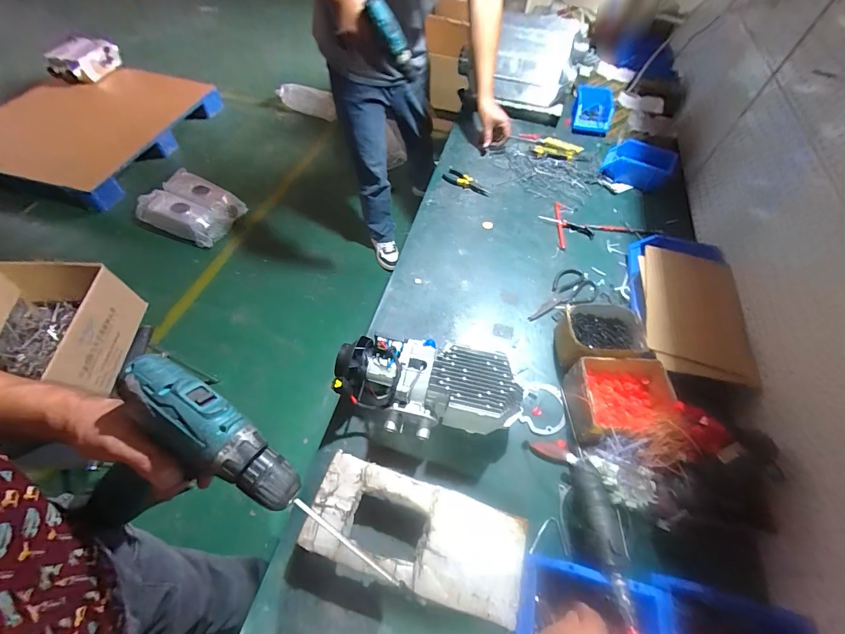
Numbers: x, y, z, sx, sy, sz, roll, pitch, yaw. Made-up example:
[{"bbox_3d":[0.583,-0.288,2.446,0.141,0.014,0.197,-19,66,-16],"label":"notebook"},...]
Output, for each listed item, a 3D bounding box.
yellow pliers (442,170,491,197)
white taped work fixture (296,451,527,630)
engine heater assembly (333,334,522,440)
[{"bbox_3d":[0.134,-0.401,1.069,0.157,0.027,0.044,25,61,14],"label":"yellow pliers"},{"bbox_3d":[-0.012,0.343,0.554,0.319,0.073,0.150,16,59,8],"label":"white taped work fixture"},{"bbox_3d":[0.006,0.138,0.658,0.323,0.134,0.164,8,59,4],"label":"engine heater assembly"}]

